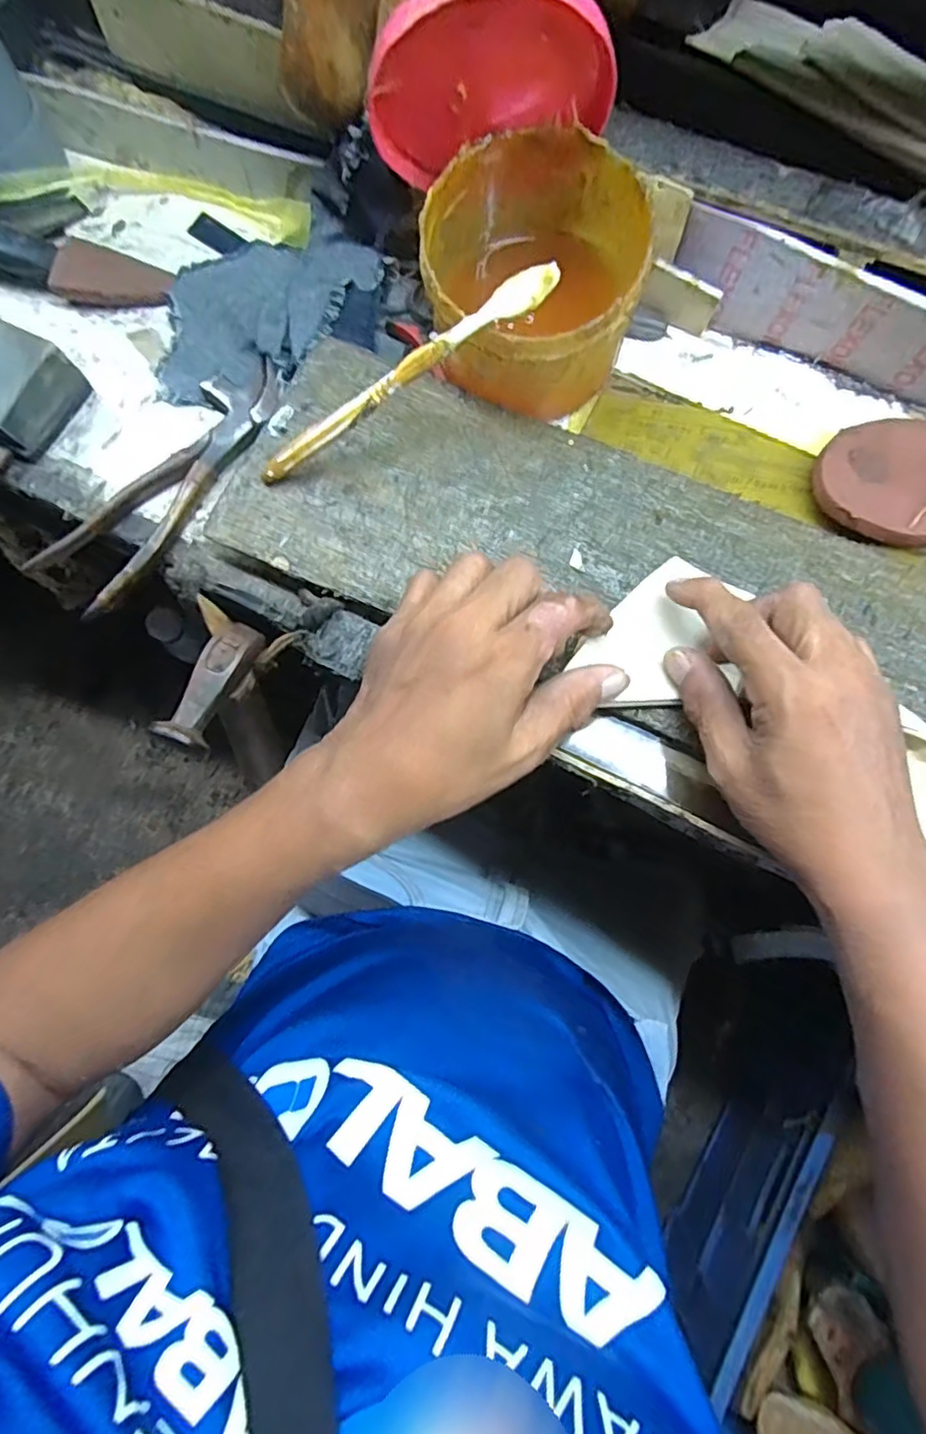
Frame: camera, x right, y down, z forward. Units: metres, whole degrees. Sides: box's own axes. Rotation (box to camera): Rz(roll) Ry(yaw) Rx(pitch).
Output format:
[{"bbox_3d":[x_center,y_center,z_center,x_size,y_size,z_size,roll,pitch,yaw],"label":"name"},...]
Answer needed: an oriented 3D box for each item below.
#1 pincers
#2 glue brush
[{"bbox_3d":[-0.174,-0.142,0.370,0.055,0.013,0.182,36,83,9],"label":"pincers"},{"bbox_3d":[-0.035,-0.176,0.325,0.183,0.013,0.016,-25,76,20],"label":"glue brush"}]

